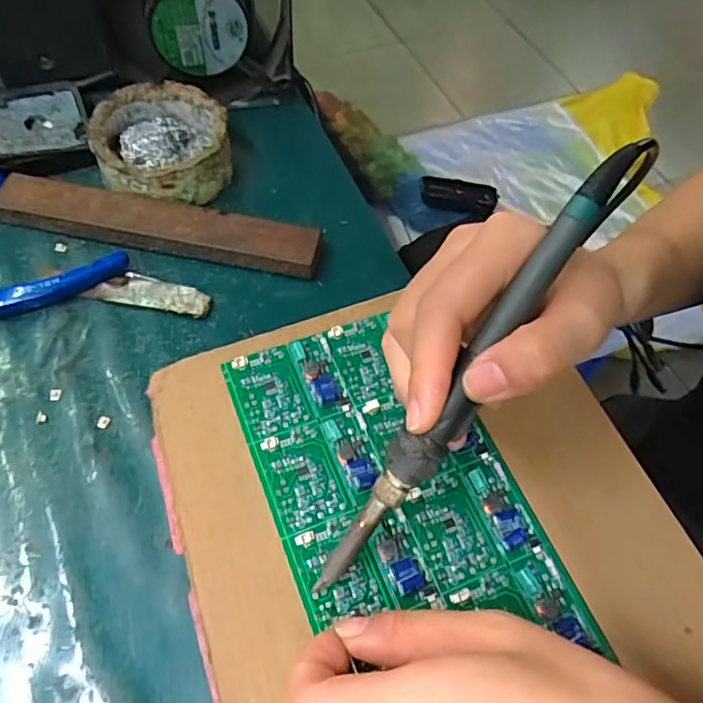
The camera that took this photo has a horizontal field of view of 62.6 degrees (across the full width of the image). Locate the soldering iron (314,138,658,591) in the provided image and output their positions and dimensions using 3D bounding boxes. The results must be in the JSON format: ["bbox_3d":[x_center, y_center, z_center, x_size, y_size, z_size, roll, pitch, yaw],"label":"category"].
[{"bbox_3d":[0.046,0.006,0.214,0.018,0.015,0.202,36,95,16],"label":"soldering iron"}]

